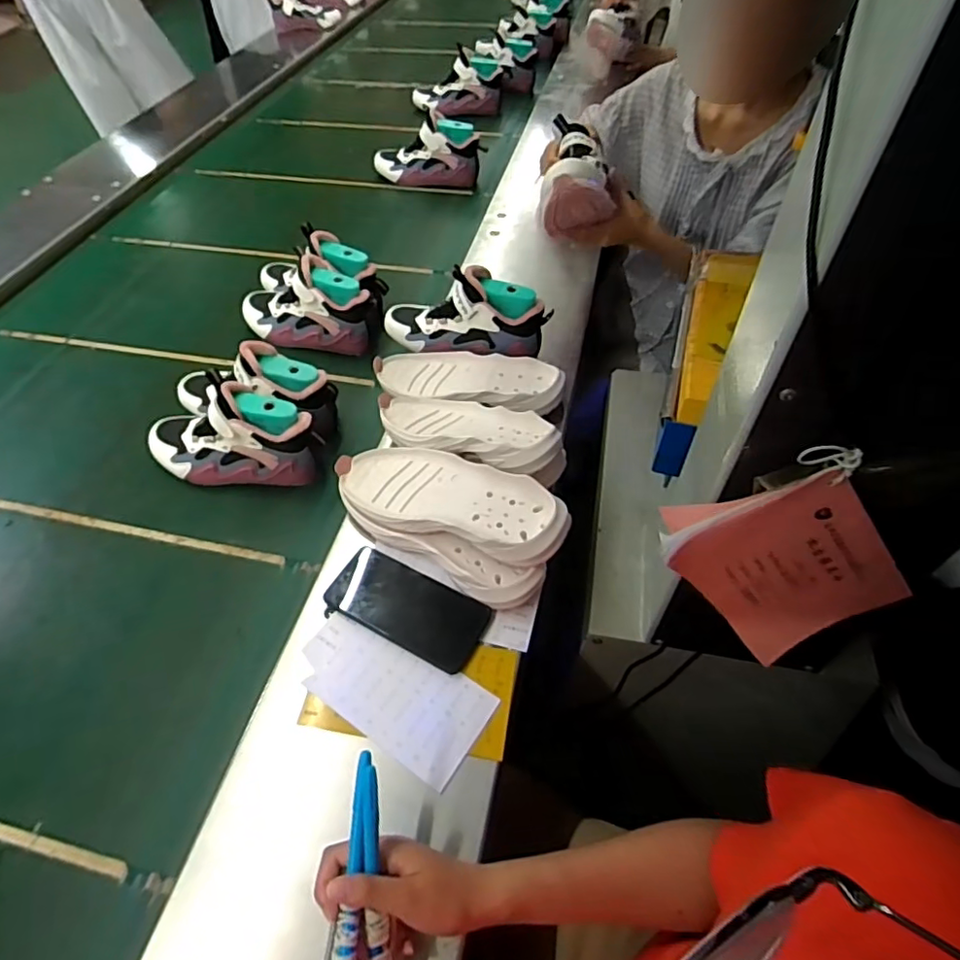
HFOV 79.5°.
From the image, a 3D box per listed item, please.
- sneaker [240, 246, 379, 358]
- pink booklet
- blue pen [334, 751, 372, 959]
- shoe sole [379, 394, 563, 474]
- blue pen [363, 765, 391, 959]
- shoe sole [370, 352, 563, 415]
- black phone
[{"bbox_3d":[-0.278,-0.256,0.899,0.229,0.137,0.111,11,55,8],"label":"sneaker"},{"bbox_3d":[0.227,0.060,0.433,0.127,0.172,0.055,-30,35,28],"label":"pink booklet"},{"bbox_3d":[-0.089,0.280,0.399,0.015,0.019,0.163,0,67,1],"label":"blue pen"},{"bbox_3d":[-0.016,-0.066,0.692,0.235,0.033,0.094,16,54,27],"label":"shoe sole"},{"bbox_3d":[-0.073,0.286,0.403,0.013,0.014,0.157,-3,84,-2],"label":"blue pen"},{"bbox_3d":[-0.016,-0.140,0.783,0.258,0.038,0.108,10,55,7],"label":"shoe sole"},{"bbox_3d":[-0.076,0.131,0.603,0.164,0.014,0.081,21,57,14],"label":"black phone"}]

